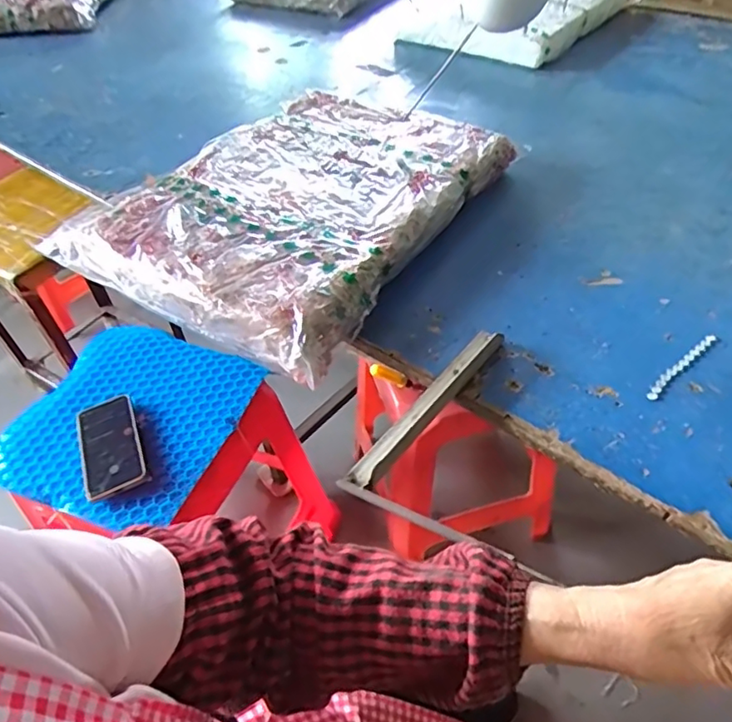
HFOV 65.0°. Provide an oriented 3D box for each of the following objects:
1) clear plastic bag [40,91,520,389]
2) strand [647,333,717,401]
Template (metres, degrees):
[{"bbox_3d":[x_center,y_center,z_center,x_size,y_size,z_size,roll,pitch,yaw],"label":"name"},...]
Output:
[{"bbox_3d":[-0.089,-0.214,0.753,0.392,0.068,0.494,23,52,23],"label":"clear plastic bag"},{"bbox_3d":[0.313,0.004,0.568,0.126,0.006,0.012,-34,53,-25],"label":"strand"}]

